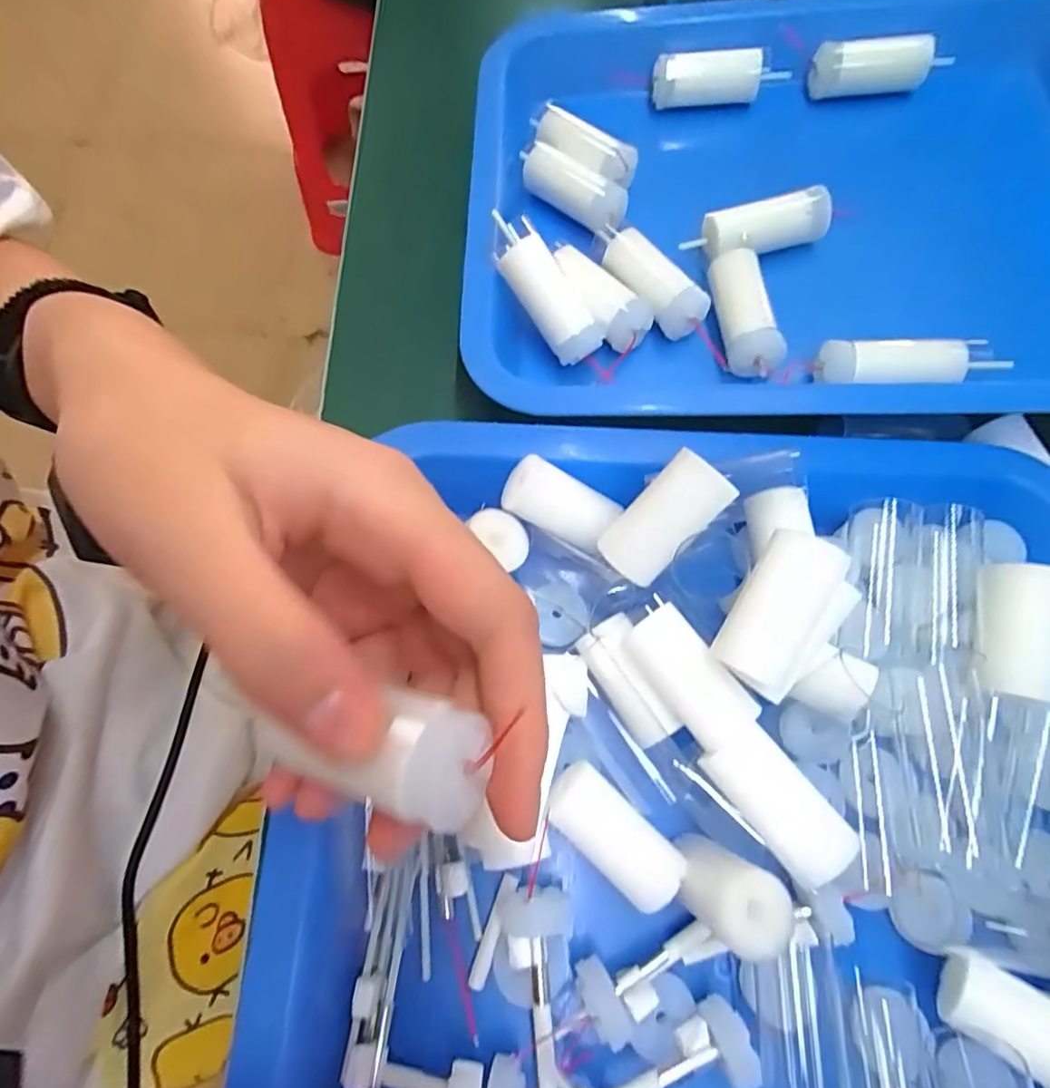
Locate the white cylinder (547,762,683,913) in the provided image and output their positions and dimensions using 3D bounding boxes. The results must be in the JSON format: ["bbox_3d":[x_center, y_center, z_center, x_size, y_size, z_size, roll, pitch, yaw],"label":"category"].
[{"bbox_3d":[0.026,0.085,0.169,0.042,0.014,0.020,40,72,13],"label":"white cylinder"}]

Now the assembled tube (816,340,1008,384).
[{"bbox_3d":[0.143,-0.068,0.215,0.062,0.010,0.013,4,71,13],"label":"assembled tube"}]

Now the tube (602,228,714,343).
[{"bbox_3d":[0.051,-0.110,0.239,0.016,0.016,0.055,-33,73,-14],"label":"tube"}]

